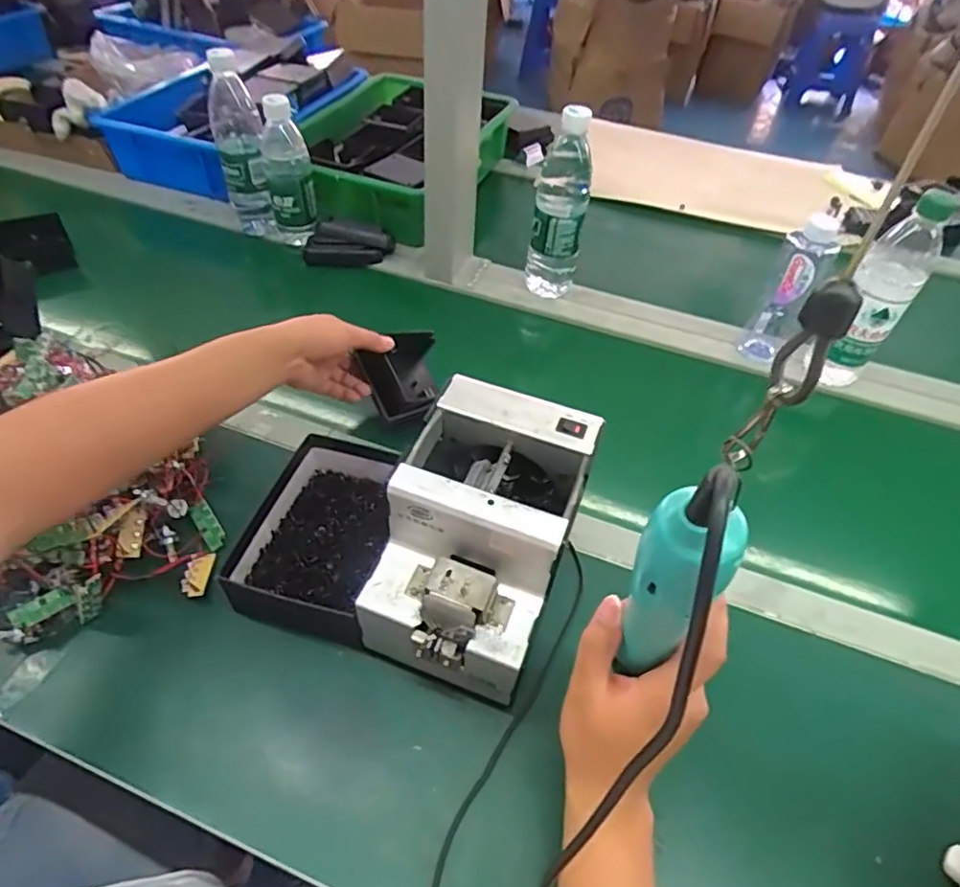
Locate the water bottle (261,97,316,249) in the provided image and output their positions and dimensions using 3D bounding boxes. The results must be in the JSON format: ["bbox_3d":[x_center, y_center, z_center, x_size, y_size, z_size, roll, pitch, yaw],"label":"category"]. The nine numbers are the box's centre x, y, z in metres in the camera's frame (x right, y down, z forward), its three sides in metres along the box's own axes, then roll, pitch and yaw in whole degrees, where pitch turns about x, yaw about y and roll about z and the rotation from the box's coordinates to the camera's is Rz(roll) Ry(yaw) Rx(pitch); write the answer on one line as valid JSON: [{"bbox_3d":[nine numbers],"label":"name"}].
[{"bbox_3d":[-0.262,-0.354,0.802,0.071,0.189,0.061,-13,50,-15],"label":"water bottle"}]

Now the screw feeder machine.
[{"bbox_3d":[0.000,0.075,0.456,0.118,0.152,0.171,18,49,11],"label":"screw feeder machine"}]

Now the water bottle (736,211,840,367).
[{"bbox_3d":[0.362,-0.170,0.710,0.057,0.189,0.054,24,51,17],"label":"water bottle"}]

